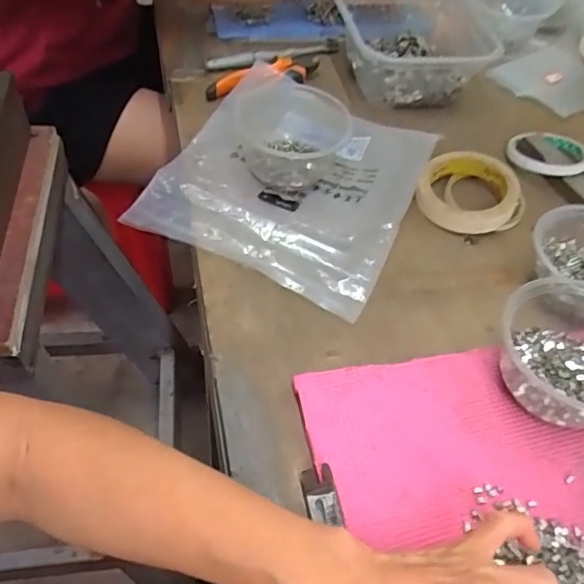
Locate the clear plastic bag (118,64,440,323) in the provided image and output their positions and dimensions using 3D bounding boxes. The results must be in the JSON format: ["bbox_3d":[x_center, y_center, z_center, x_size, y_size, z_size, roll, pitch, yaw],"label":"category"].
[{"bbox_3d":[0.004,-0.122,0.558,0.237,0.032,0.258,24,55,13],"label":"clear plastic bag"}]

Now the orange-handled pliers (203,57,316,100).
[{"bbox_3d":[-0.035,-0.256,0.659,0.144,0.024,0.044,-23,58,-21],"label":"orange-handled pliers"}]

